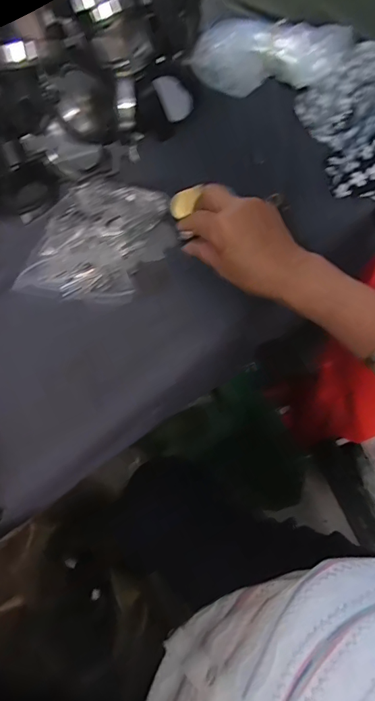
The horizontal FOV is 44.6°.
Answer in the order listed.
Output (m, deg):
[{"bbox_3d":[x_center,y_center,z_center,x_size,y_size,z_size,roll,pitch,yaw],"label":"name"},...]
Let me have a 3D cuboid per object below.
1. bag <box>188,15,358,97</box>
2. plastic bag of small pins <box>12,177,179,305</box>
[{"bbox_3d":[0.104,-0.367,0.565,0.183,0.066,0.081,15,59,25],"label":"bag"},{"bbox_3d":[-0.081,-0.115,0.455,0.121,0.017,0.150,16,60,7],"label":"plastic bag of small pins"}]

